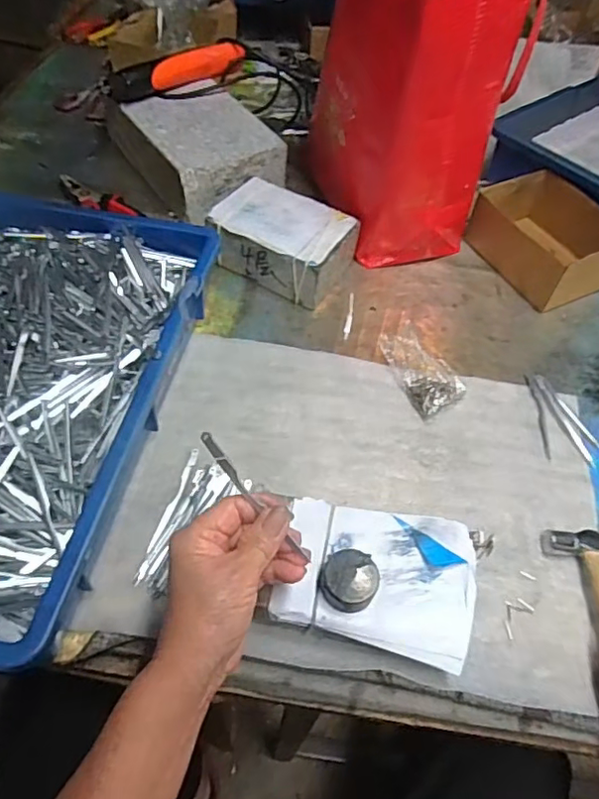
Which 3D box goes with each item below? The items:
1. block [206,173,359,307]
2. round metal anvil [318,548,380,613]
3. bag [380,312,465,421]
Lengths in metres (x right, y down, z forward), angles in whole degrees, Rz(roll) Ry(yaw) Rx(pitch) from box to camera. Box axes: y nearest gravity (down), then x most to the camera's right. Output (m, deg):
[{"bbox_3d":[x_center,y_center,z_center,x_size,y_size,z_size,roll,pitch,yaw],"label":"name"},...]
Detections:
[{"bbox_3d":[-0.020,-0.181,0.650,0.147,0.071,0.101,23,55,12],"label":"block"},{"bbox_3d":[0.035,0.128,0.397,0.038,0.019,0.040,2,53,-3],"label":"round metal anvil"},{"bbox_3d":[0.123,-0.035,0.568,0.058,0.040,0.094,-26,59,-22],"label":"bag"}]

